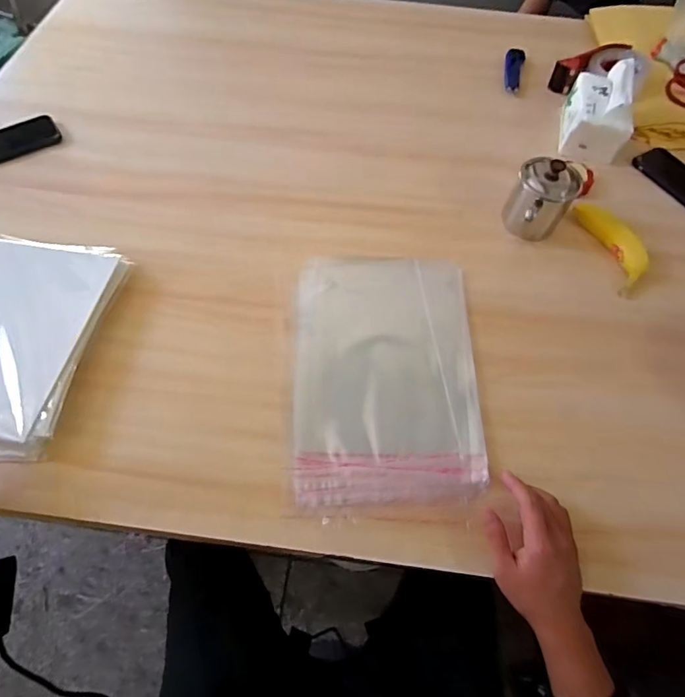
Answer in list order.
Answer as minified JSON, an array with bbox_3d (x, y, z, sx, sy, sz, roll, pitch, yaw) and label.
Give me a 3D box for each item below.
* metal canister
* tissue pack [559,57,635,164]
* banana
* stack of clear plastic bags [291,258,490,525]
[{"bbox_3d":[0.293,-0.223,0.663,0.086,0.091,0.109,31,65,14],"label":"metal canister"},{"bbox_3d":[0.449,-0.428,0.787,0.091,0.100,0.153,7,61,2],"label":"tissue pack"},{"bbox_3d":[0.424,-0.162,0.689,0.053,0.032,0.167,-9,62,-7],"label":"banana"},{"bbox_3d":[0.057,0.021,0.584,0.234,0.015,0.362,1,61,-1],"label":"stack of clear plastic bags"}]

